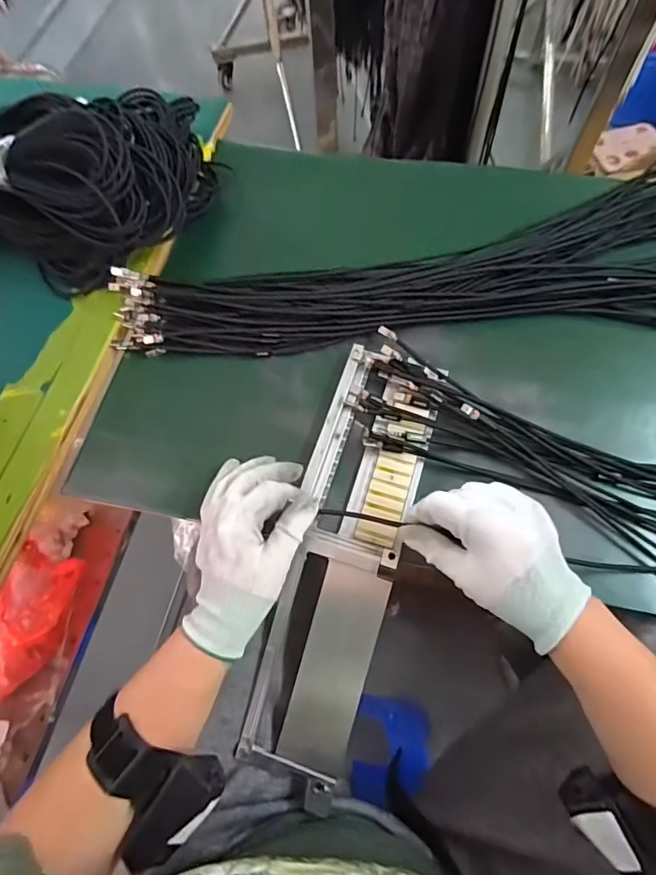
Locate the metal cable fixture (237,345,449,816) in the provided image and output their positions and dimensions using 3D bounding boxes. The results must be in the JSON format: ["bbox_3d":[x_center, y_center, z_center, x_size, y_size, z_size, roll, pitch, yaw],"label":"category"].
[{"bbox_3d":[0.015,0.097,0.407,0.100,0.043,0.390,13,78,9],"label":"metal cable fixture"}]

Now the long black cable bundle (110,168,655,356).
[{"bbox_3d":[0.139,-0.191,0.497,0.737,0.038,0.227,-5,66,1],"label":"long black cable bundle"}]

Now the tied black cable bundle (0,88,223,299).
[{"bbox_3d":[-0.494,-0.320,0.530,0.680,0.120,0.246,5,66,6],"label":"tied black cable bundle"}]

